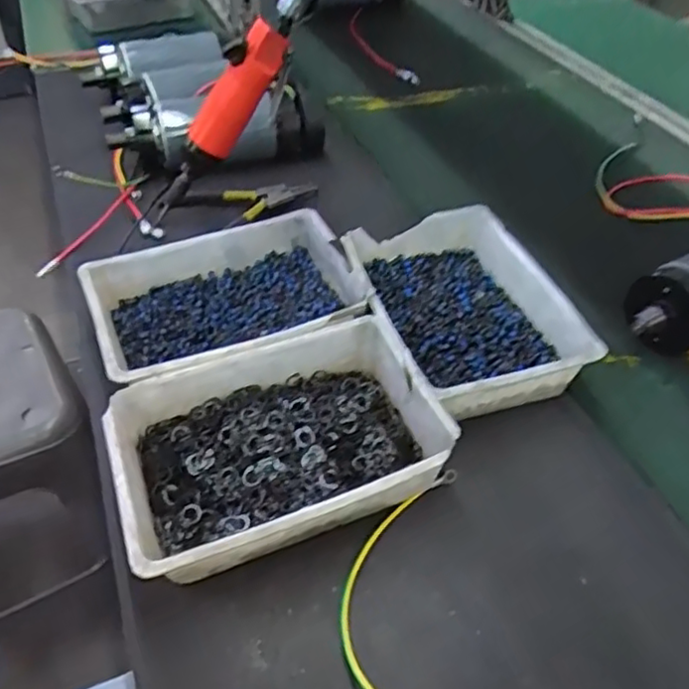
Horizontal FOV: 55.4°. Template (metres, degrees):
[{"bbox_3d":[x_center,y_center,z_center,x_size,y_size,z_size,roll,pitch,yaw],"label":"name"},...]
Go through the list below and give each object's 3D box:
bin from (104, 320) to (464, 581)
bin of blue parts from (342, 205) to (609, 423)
[{"bbox_3d":[-0.044,0.064,0.433,0.203,0.048,0.143,-17,48,-18],"label":"bin"},{"bbox_3d":[0.094,-0.031,0.531,0.152,0.052,0.203,-10,46,-12],"label":"bin of blue parts"}]

